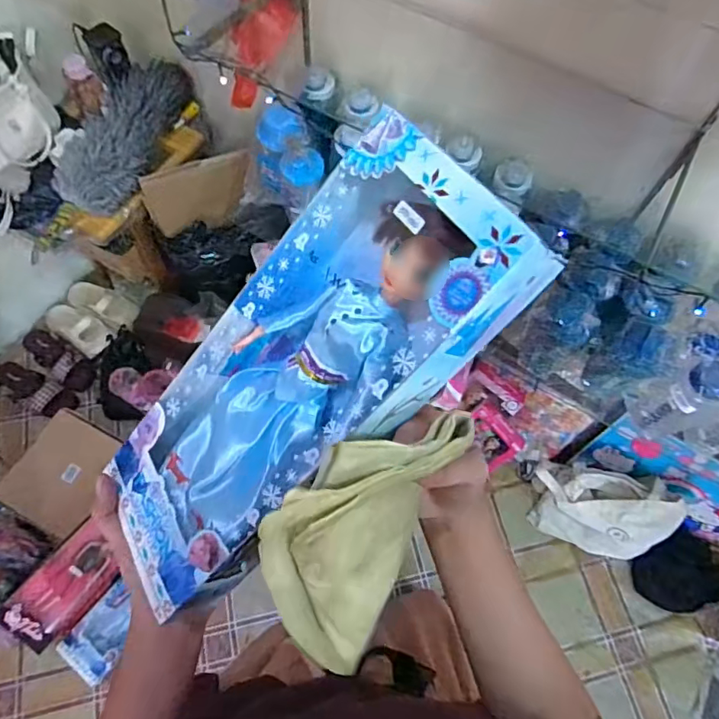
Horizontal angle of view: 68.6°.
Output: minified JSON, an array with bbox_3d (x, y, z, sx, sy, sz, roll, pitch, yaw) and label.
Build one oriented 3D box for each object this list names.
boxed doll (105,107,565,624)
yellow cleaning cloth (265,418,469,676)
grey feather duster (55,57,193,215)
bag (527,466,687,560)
[{"bbox_3d":[-0.040,0.013,0.325,0.308,0.060,0.127,-45,70,20],"label":"boxed doll"},{"bbox_3d":[0.001,0.107,0.293,0.104,0.156,0.032,-13,40,-29],"label":"yellow cleaning cloth"},{"bbox_3d":[-0.509,-0.498,1.136,0.141,0.118,0.385,20,65,7],"label":"grey feather duster"},{"bbox_3d":[0.591,0.386,1.291,0.314,0.233,0.151,12,65,3],"label":"bag"}]

